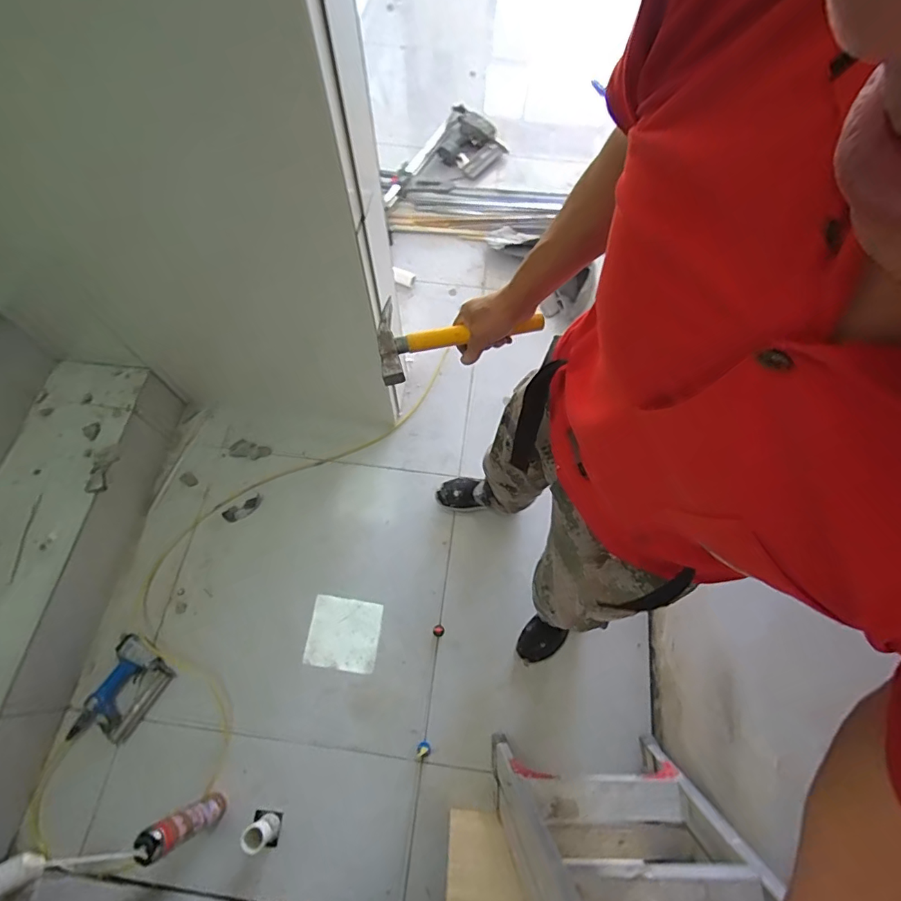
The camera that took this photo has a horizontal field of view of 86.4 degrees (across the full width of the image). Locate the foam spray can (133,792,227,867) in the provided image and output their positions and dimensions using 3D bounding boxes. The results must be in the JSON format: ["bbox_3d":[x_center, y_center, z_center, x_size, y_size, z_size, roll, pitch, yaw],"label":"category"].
[{"bbox_3d":[-0.580,0.810,1.042,0.056,0.318,0.066,-26,67,-13],"label":"foam spray can"}]

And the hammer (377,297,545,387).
[{"bbox_3d":[0.011,-0.185,0.731,0.249,0.036,0.126,-13,66,-5],"label":"hammer"}]

